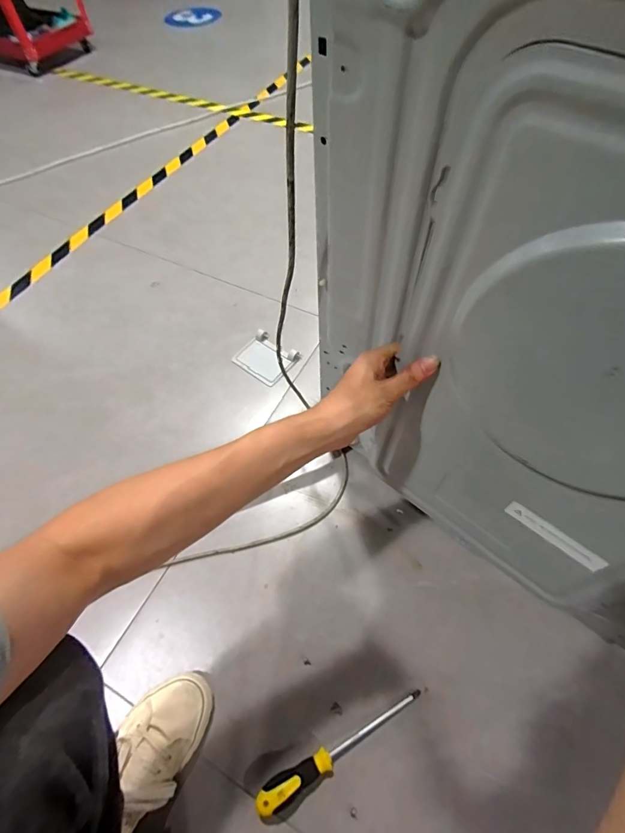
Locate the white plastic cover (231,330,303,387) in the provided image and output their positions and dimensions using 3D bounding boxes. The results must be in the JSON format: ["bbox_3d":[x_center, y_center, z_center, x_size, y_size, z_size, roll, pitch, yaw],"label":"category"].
[{"bbox_3d":[-0.103,-0.134,0.902,0.119,0.024,0.105,32,65,19],"label":"white plastic cover"}]

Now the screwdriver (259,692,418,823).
[{"bbox_3d":[0.043,0.450,0.540,0.247,0.040,0.032,-23,61,-11],"label":"screwdriver"}]

